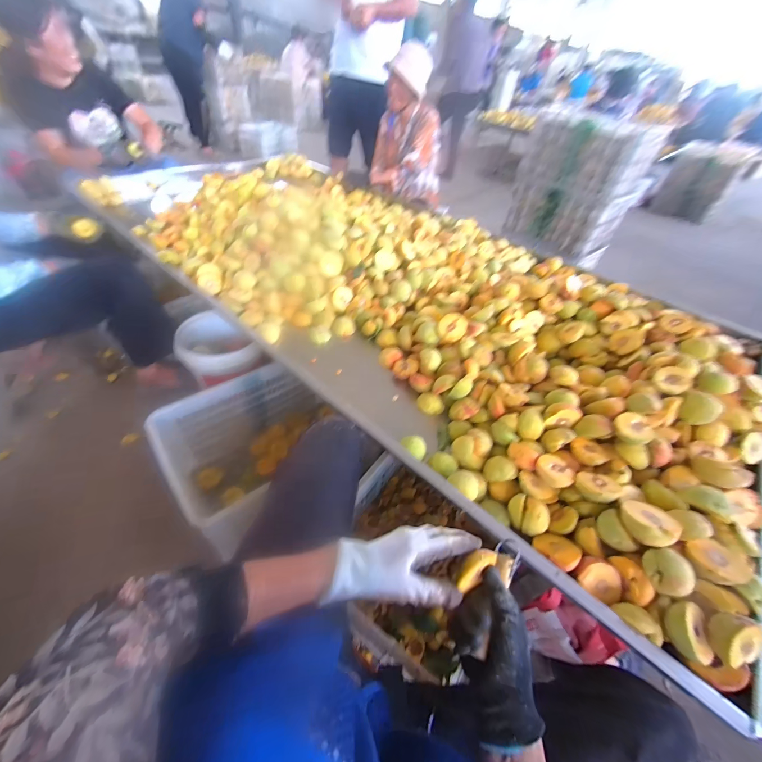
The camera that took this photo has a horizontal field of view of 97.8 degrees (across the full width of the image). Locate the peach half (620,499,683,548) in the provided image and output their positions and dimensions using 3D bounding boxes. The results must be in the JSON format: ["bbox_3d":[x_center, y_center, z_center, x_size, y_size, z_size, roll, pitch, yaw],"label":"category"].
[{"bbox_3d":[0.401,0.213,0.500,0.054,0.027,0.069,-15,24,-15],"label":"peach half"}]

